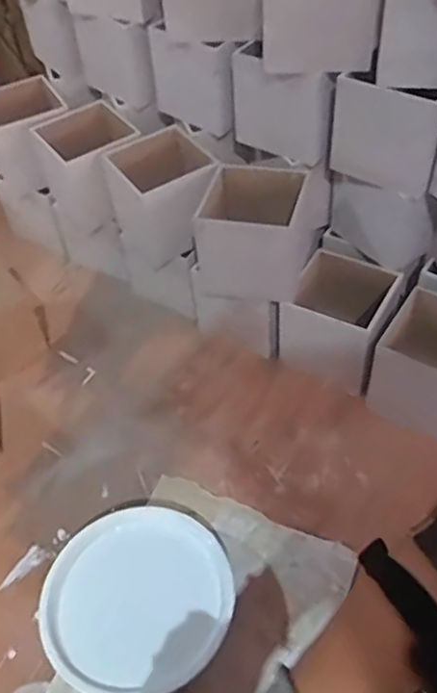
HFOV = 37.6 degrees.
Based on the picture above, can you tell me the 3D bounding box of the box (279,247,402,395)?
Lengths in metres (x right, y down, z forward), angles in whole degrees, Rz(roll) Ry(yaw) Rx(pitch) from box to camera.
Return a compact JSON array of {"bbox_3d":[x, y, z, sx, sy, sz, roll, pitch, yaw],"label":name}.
[{"bbox_3d":[0.149,-0.039,0.802,0.119,0.096,0.125,17,52,20],"label":"box"}]

